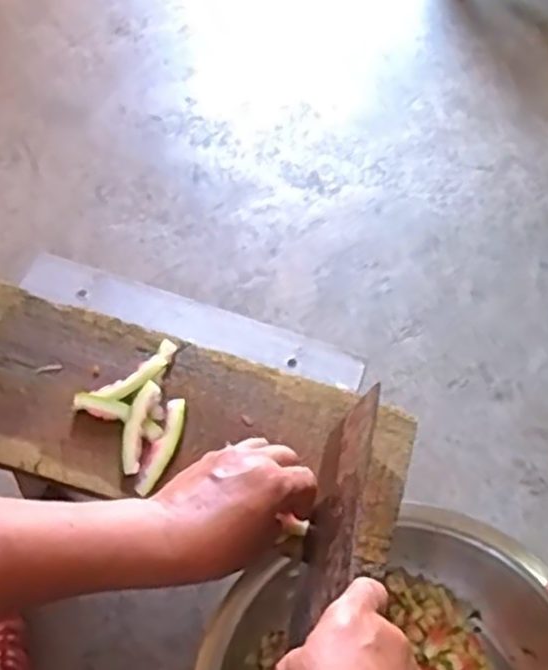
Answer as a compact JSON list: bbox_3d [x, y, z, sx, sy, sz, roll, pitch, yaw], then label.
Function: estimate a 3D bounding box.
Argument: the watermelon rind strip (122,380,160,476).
[{"bbox_3d":[-0.104,0.069,0.573,0.017,0.011,0.071,10,59,2],"label":"watermelon rind strip"}]

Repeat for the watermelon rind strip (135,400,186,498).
[{"bbox_3d":[-0.084,0.082,0.570,0.018,0.011,0.074,18,60,6],"label":"watermelon rind strip"}]

